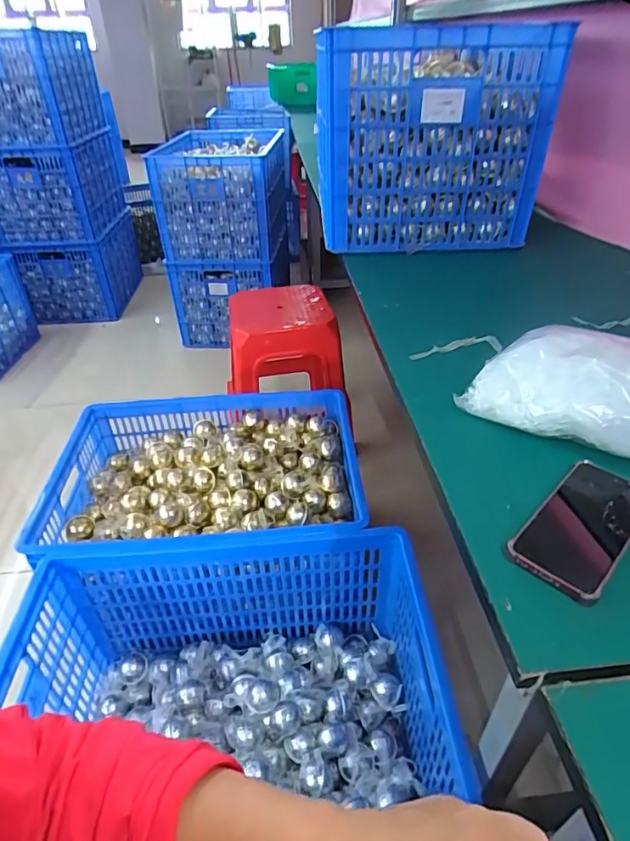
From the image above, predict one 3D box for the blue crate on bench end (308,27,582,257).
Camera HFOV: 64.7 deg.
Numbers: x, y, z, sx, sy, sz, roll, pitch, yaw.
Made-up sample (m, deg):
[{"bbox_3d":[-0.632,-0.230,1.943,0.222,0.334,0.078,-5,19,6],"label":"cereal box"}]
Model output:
[{"bbox_3d":[0.264,-0.684,1.203,0.507,0.423,0.334,-3,37,-1],"label":"blue crate on bench end"}]

